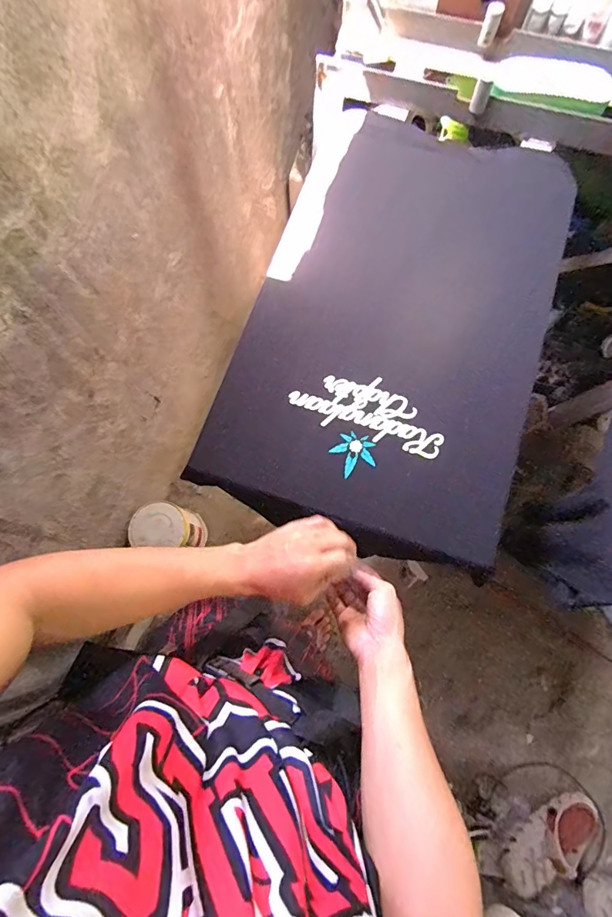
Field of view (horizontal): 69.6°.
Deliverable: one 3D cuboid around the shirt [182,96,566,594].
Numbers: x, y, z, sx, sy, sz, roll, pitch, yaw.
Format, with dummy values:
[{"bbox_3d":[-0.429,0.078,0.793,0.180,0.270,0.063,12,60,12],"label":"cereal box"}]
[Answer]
[{"bbox_3d":[0.145,-0.221,0.657,0.415,0.046,0.690,18,76,7],"label":"shirt"}]

